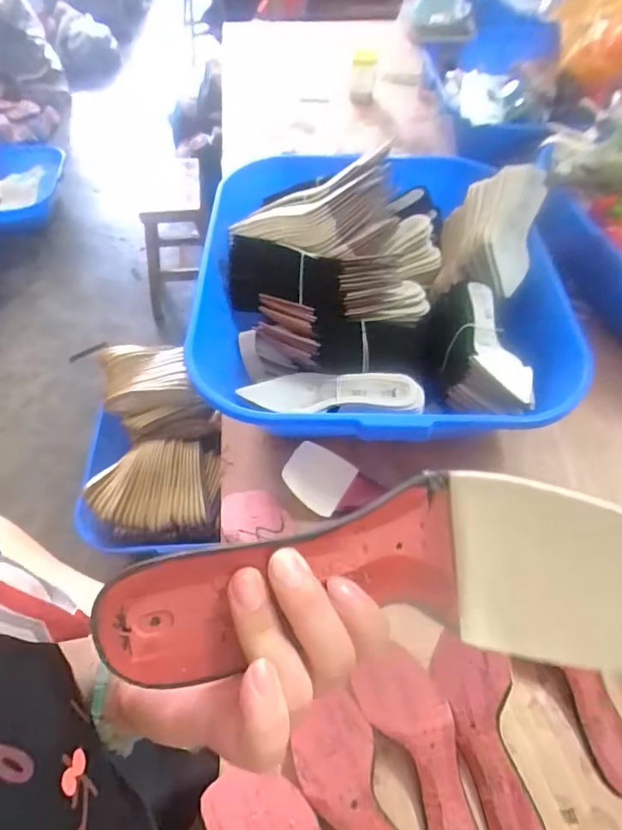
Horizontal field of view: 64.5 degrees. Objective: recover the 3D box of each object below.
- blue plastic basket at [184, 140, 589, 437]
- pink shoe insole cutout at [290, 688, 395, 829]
[{"bbox_3d":[0.093,-0.198,0.743,0.509,0.159,0.521,-3,54,-4],"label":"blue plastic basket"},{"bbox_3d":[0.048,0.381,0.465,0.081,0.038,0.198,-20,57,-15],"label":"pink shoe insole cutout"}]

